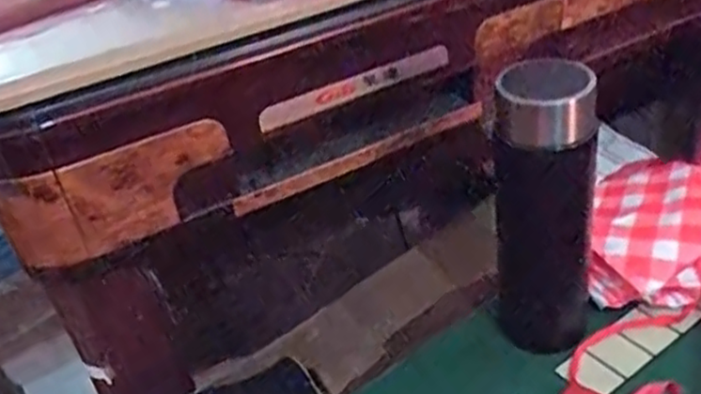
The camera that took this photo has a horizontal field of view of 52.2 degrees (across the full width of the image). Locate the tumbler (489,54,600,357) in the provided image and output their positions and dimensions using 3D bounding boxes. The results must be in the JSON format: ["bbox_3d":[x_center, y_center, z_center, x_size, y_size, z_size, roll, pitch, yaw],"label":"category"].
[{"bbox_3d":[0.130,0.012,0.481,0.067,0.206,0.054,5,37,17],"label":"tumbler"}]

